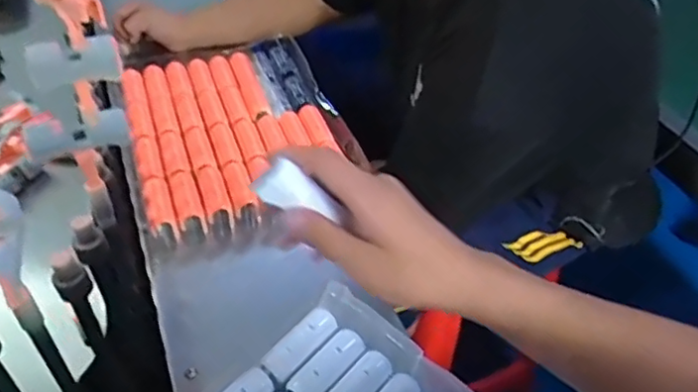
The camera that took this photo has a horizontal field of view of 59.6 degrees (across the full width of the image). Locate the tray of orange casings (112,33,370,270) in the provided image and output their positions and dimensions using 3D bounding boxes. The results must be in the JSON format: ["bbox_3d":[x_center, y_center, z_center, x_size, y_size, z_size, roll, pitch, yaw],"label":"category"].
[{"bbox_3d":[-0.160,-0.095,0.840,0.280,0.039,0.365,-15,47,-18],"label":"tray of orange casings"}]

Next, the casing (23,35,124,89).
[{"bbox_3d":[-0.250,-0.123,0.557,0.078,0.034,0.027,-16,47,-20],"label":"casing"}]

